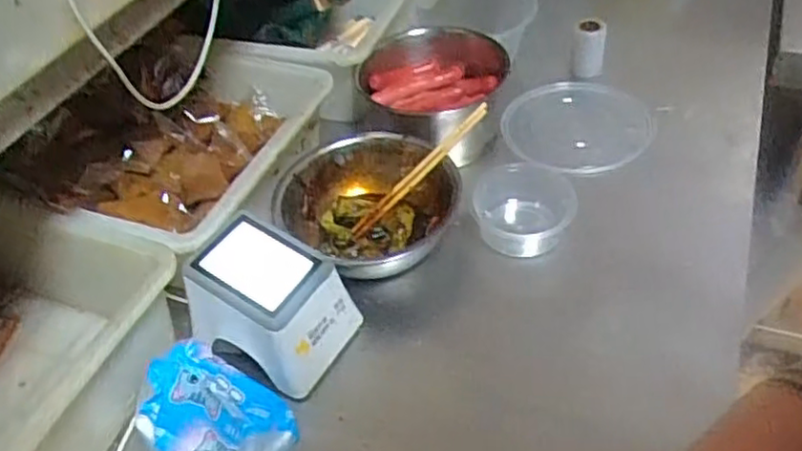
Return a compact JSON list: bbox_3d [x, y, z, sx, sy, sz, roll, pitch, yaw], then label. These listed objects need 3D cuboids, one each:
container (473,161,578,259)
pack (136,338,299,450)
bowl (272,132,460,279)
[{"bbox_3d":[0.132,-0.016,0.716,0.106,0.052,0.111,-4,45,4],"label":"container"},{"bbox_3d":[-0.150,0.152,0.557,0.126,0.061,0.097,32,56,32],"label":"pack"},{"bbox_3d":[-0.032,-0.019,0.704,0.173,0.072,0.177,-4,45,4],"label":"bowl"}]

